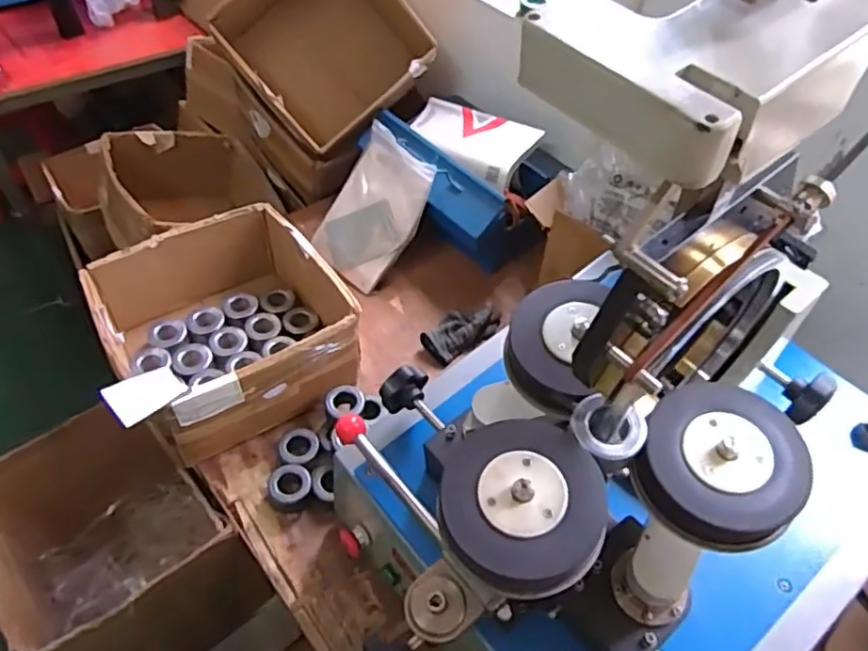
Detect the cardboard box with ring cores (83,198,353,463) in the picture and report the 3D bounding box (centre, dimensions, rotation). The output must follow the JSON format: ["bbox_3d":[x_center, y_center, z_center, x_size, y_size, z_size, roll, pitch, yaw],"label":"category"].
[{"bbox_3d":[-0.319,-0.001,1.022,0.363,0.171,0.339,-20,54,-20],"label":"cardboard box with ring cores"}]

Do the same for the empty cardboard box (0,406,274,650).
[{"bbox_3d":[-0.501,0.352,1.002,0.280,0.276,0.322,-32,59,-28],"label":"empty cardboard box"}]

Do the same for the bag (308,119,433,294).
[{"bbox_3d":[-0.114,-0.218,1.214,0.176,0.267,0.027,38,15,22],"label":"bag"}]

